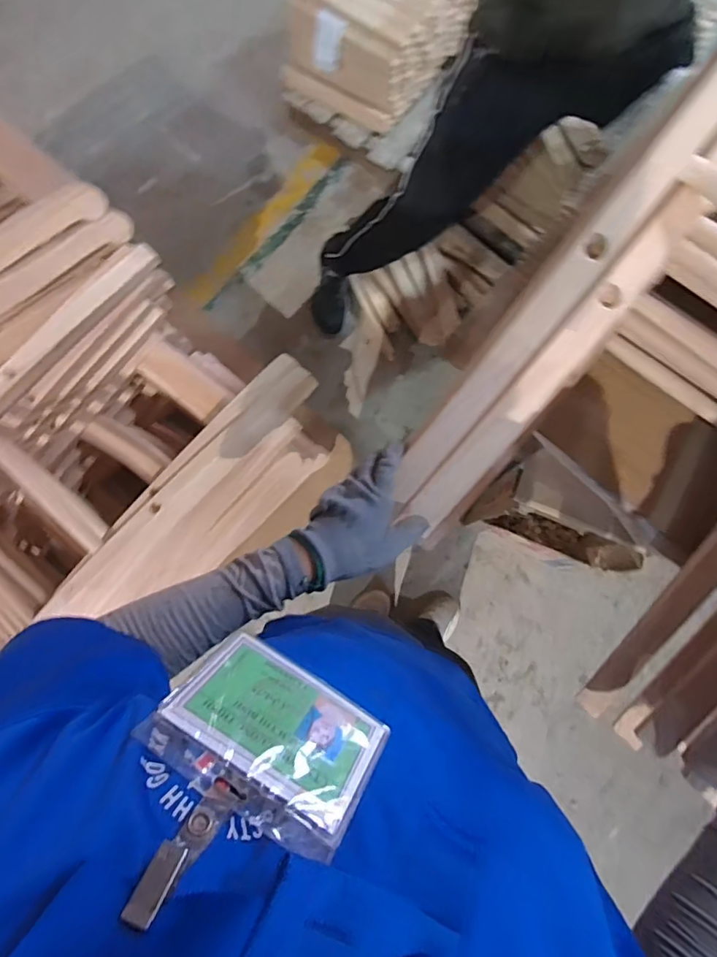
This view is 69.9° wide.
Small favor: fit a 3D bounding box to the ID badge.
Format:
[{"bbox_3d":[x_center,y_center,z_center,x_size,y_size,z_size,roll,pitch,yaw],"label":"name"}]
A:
[{"bbox_3d":[-0.048,0.125,0.226,0.099,0.130,0.020,30,119,13],"label":"ID badge"}]

